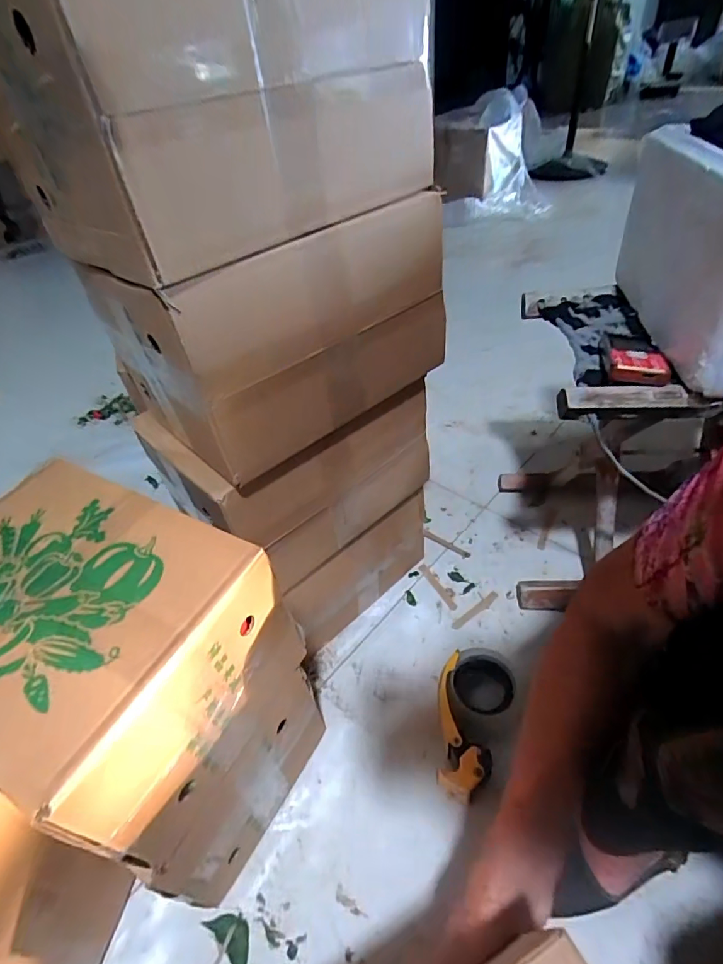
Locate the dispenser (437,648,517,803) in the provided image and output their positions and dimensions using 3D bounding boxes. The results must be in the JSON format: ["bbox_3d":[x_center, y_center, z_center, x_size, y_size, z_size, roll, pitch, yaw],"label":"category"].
[{"bbox_3d":[0.132,0.294,0.608,0.088,0.068,0.177,17,49,24],"label":"dispenser"}]

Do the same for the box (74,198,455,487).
[{"bbox_3d":[-0.077,-0.174,0.502,0.324,0.176,0.198,-36,50,-27],"label":"box"}]

